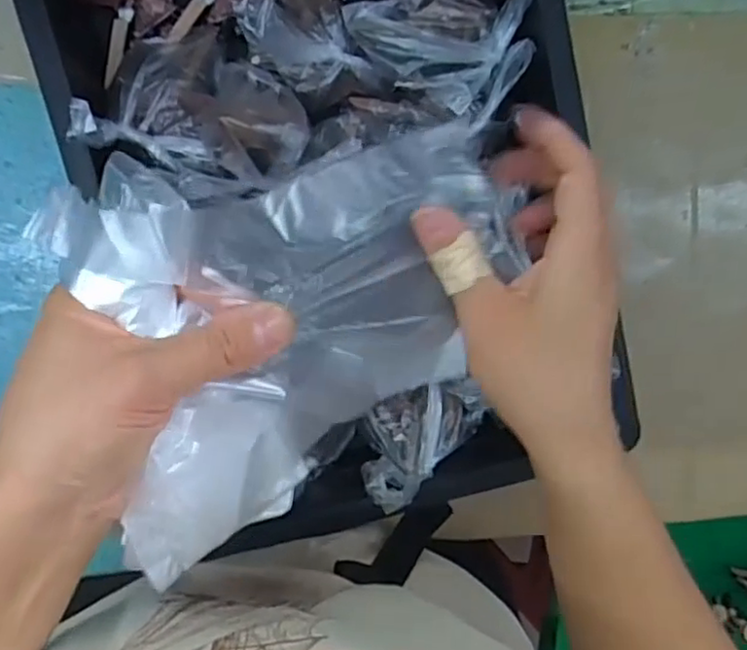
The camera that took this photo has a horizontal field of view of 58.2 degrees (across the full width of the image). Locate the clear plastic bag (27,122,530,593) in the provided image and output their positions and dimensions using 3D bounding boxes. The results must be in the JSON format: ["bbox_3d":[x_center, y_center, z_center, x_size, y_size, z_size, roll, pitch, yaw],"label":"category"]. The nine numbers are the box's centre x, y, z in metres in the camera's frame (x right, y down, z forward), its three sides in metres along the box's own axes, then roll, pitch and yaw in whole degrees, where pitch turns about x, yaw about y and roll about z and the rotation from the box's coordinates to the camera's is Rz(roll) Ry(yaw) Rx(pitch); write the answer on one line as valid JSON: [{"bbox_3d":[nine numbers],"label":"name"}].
[{"bbox_3d":[-0.015,-0.012,0.281,0.214,0.051,0.143,-23,89,-25],"label":"clear plastic bag"}]

